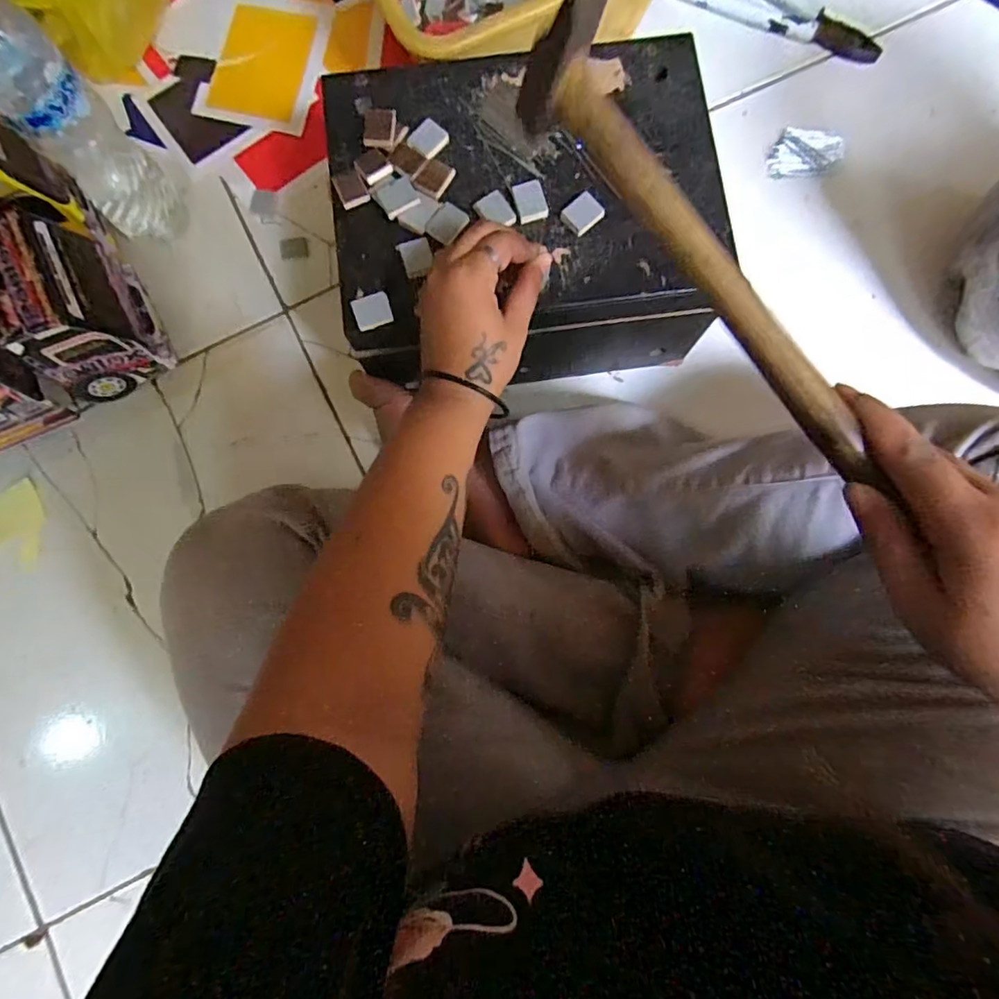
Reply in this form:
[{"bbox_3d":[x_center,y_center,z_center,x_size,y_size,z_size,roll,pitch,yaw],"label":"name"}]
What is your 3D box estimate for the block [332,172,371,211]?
[{"bbox_3d":[-0.104,-0.218,0.384,0.020,0.005,0.025,-25,83,-3],"label":"block"}]

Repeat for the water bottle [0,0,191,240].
[{"bbox_3d":[-0.331,-0.295,0.426,0.073,0.219,0.068,-41,84,-5],"label":"water bottle"}]

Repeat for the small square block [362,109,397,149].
[{"bbox_3d":[-0.084,-0.260,0.383,0.022,0.005,0.027,1,82,0],"label":"small square block"}]

